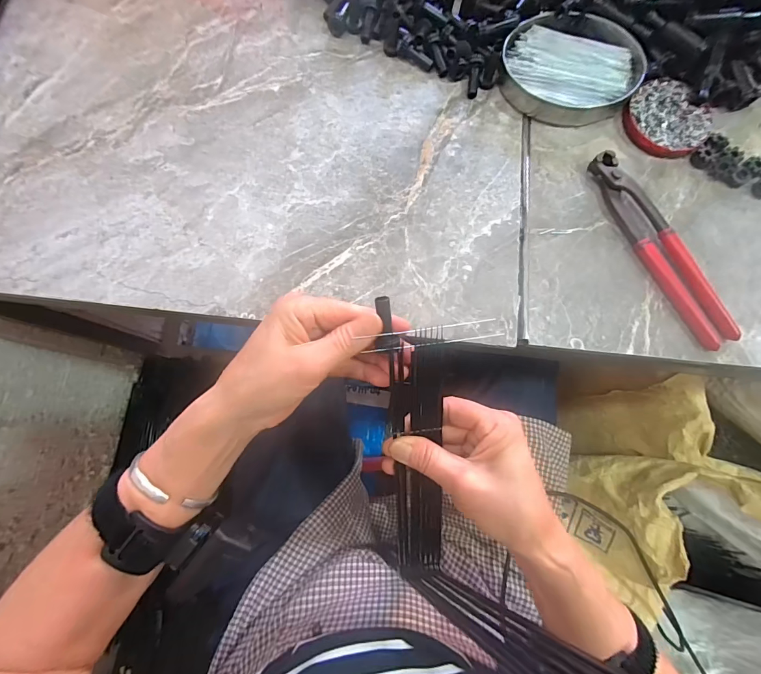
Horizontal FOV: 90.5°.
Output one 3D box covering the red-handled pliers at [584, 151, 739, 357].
[{"bbox_3d":[0.252,-0.082,0.344,0.035,0.017,0.197,-27,80,-7],"label":"red-handled pliers"}]

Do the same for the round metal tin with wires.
[{"bbox_3d":[0.194,-0.267,0.380,0.134,0.024,0.109,5,78,0],"label":"round metal tin with wires"}]

